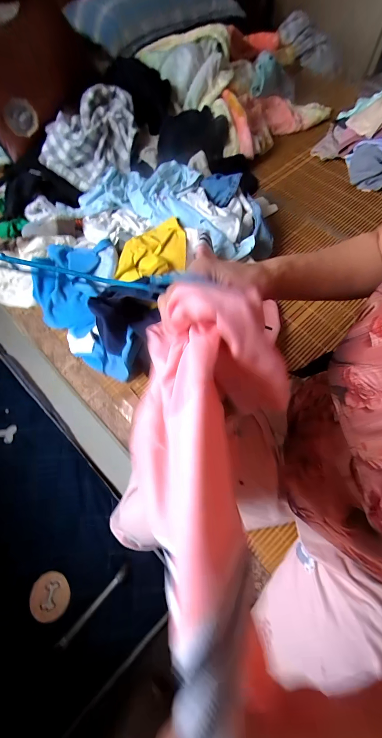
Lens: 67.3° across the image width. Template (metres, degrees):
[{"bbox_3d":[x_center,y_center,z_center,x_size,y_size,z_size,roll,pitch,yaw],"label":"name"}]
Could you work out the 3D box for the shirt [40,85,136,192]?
[{"bbox_3d":[-0.258,-0.583,0.733,0.262,0.151,0.172,-17,66,-7],"label":"shirt"}]

